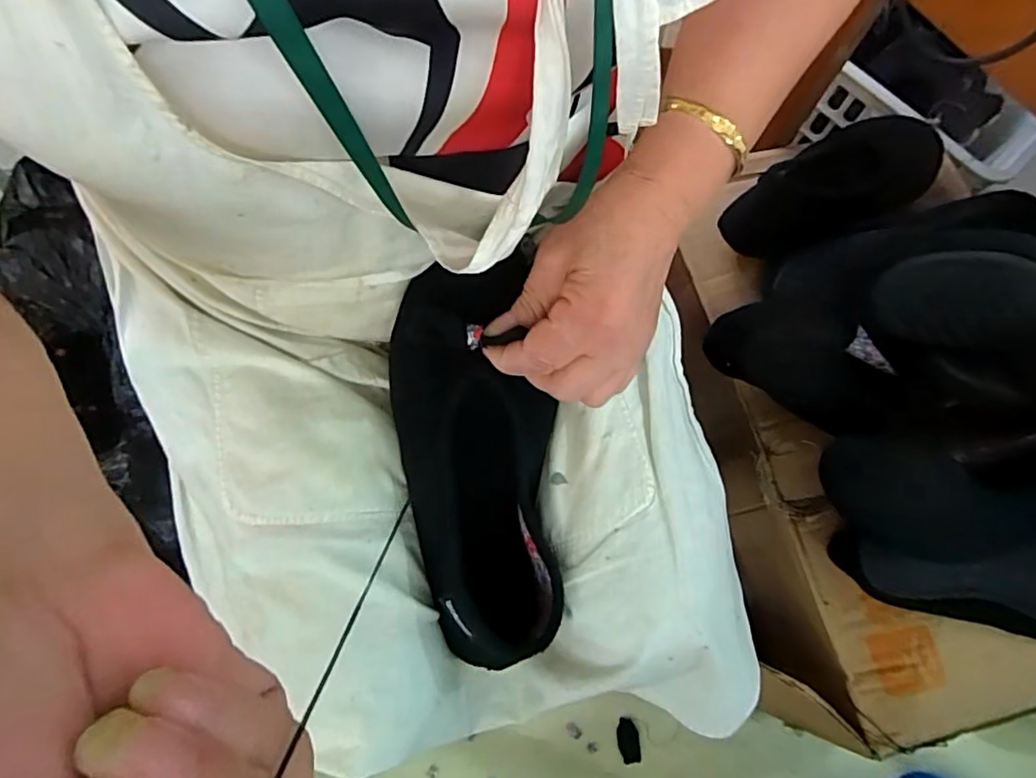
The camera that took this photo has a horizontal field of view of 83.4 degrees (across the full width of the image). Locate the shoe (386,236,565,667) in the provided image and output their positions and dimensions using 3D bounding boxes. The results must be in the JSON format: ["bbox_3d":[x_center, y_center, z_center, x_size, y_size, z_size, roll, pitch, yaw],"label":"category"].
[{"bbox_3d":[-0.024,0.045,0.341,0.090,0.050,0.225,-9,96,-4],"label":"shoe"}]

